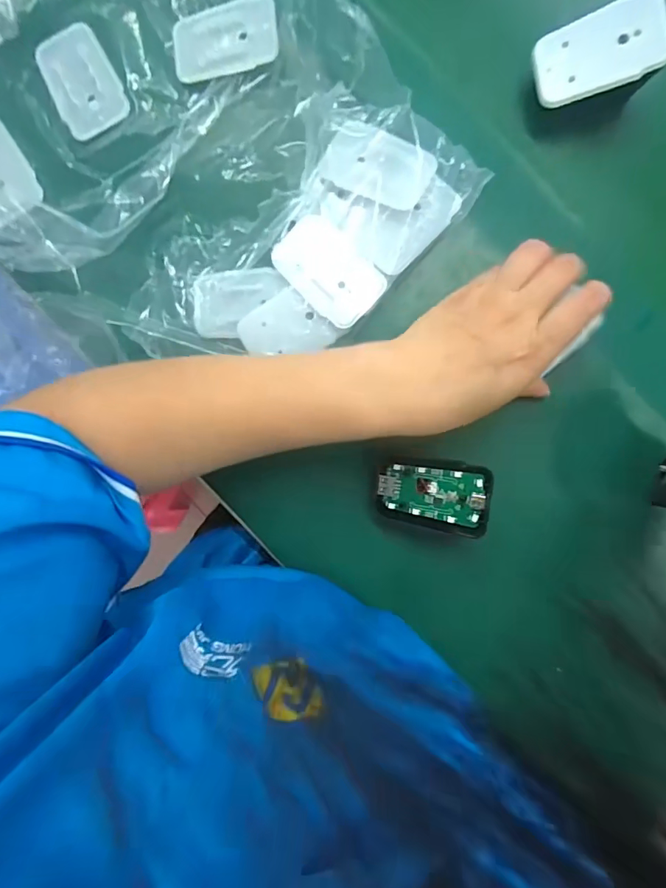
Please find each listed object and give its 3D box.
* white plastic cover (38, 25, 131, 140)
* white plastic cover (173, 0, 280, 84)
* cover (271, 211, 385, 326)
[{"bbox_3d":[-0.168,-0.242,0.313,0.043,0.004,0.068,-26,89,2],"label":"white plastic cover"},{"bbox_3d":[-0.070,-0.262,0.304,0.069,0.007,0.043,-6,90,2],"label":"white plastic cover"},{"bbox_3d":[-0.003,-0.112,0.304,0.071,0.004,0.045,45,91,1],"label":"cover"}]

